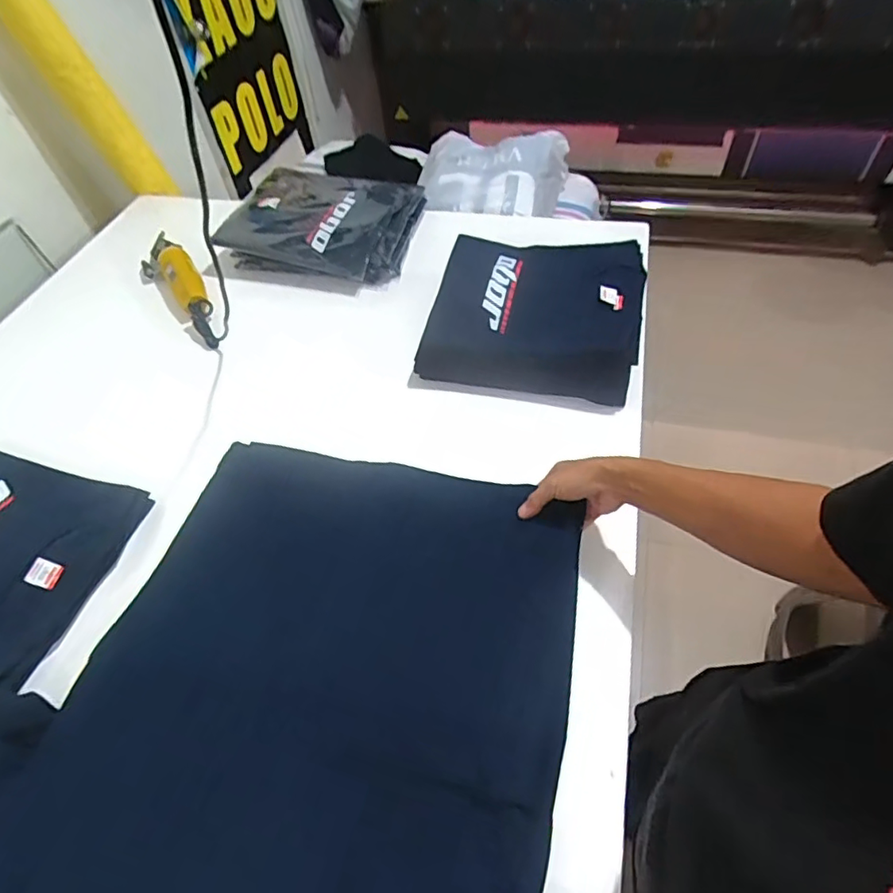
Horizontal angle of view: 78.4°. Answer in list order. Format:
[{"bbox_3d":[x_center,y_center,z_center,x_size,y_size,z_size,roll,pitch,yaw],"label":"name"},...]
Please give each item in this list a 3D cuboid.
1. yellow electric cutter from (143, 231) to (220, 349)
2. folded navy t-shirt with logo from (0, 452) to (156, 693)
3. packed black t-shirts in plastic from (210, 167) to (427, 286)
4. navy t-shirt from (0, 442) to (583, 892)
[{"bbox_3d":[-0.505,-0.302,1.048,0.085,0.074,0.341,-30,55,-17],"label":"yellow electric cutter"},{"bbox_3d":[-0.600,0.144,0.723,0.321,0.029,0.279,12,55,15],"label":"folded navy t-shirt with logo"},{"bbox_3d":[-0.241,-0.474,1.131,0.366,0.088,0.300,14,55,16],"label":"packed black t-shirts in plastic"},{"bbox_3d":[-0.168,0.299,0.593,0.724,0.059,0.670,12,55,8],"label":"navy t-shirt"}]

